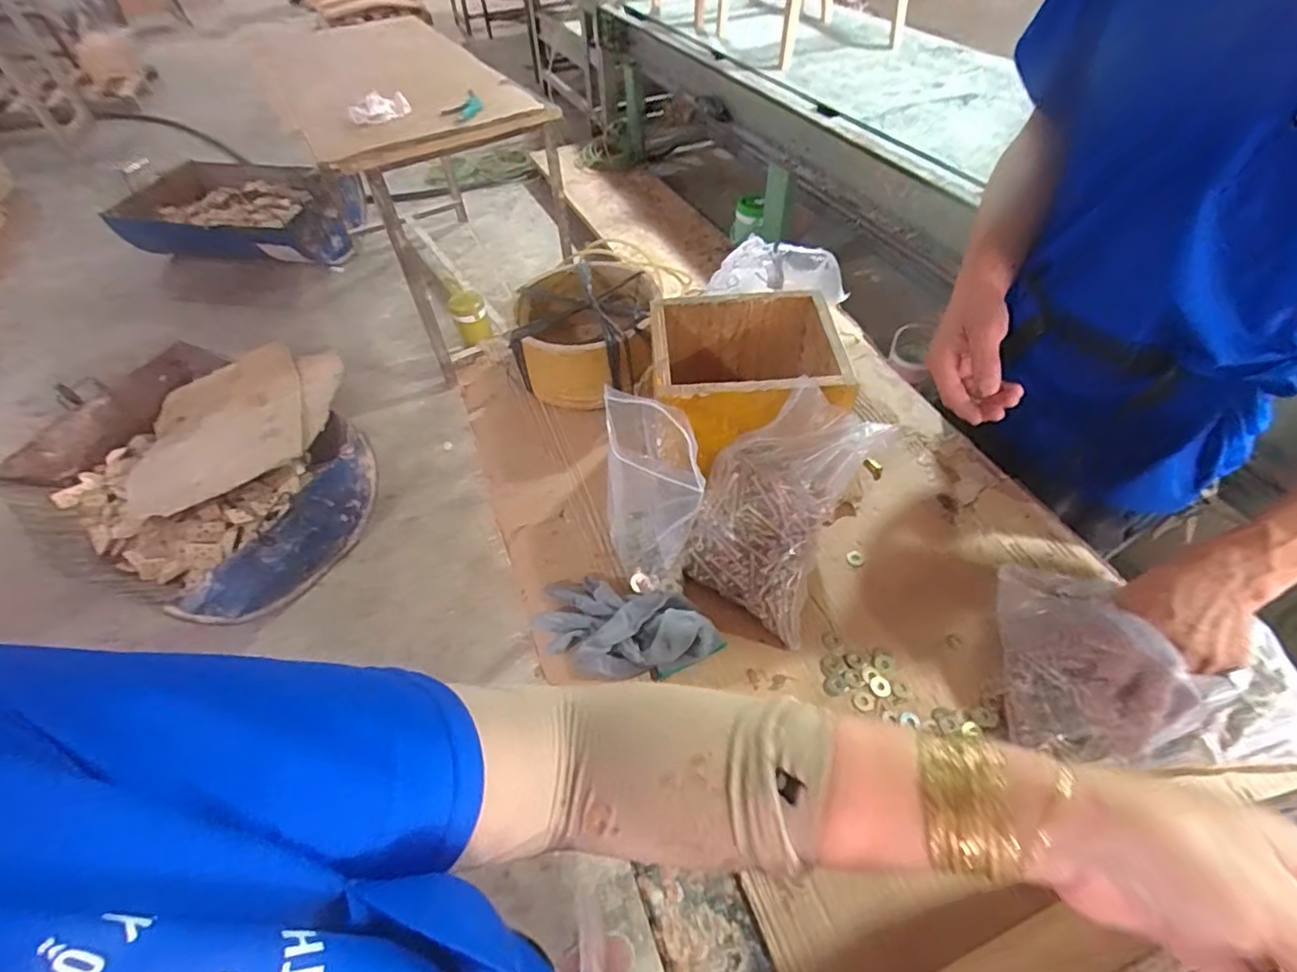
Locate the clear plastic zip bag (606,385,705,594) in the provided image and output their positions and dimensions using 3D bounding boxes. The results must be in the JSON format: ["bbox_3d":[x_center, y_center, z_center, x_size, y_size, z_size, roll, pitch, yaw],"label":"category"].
[{"bbox_3d":[0.003,0.015,0.591,0.080,0.192,0.117,-6,50,-2],"label":"clear plastic zip bag"}]

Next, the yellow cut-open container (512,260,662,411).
[{"bbox_3d":[-0.090,-0.221,0.866,0.204,0.112,0.214,1,50,4],"label":"yellow cut-open container"}]

